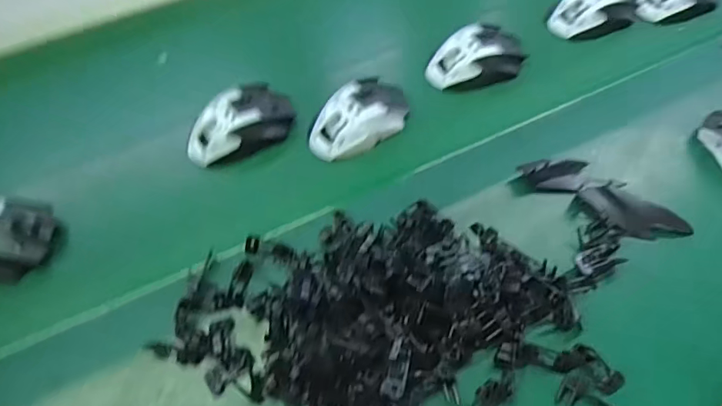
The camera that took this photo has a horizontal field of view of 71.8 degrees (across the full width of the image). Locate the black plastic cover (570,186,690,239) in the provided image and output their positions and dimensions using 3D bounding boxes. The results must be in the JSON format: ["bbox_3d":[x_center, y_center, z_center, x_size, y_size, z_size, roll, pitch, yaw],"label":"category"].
[{"bbox_3d":[0.253,0.012,0.466,0.103,0.019,0.038,13,58,10],"label":"black plastic cover"}]

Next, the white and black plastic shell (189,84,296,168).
[{"bbox_3d":[-0.129,-0.086,0.530,0.119,0.044,0.067,-28,61,-15],"label":"white and black plastic shell"}]

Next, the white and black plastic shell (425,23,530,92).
[{"bbox_3d":[0.131,-0.168,0.564,0.114,0.041,0.076,-2,57,0],"label":"white and black plastic shell"}]

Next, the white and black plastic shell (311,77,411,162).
[{"bbox_3d":[-0.003,-0.092,0.526,0.116,0.037,0.075,-34,63,-19],"label":"white and black plastic shell"}]

